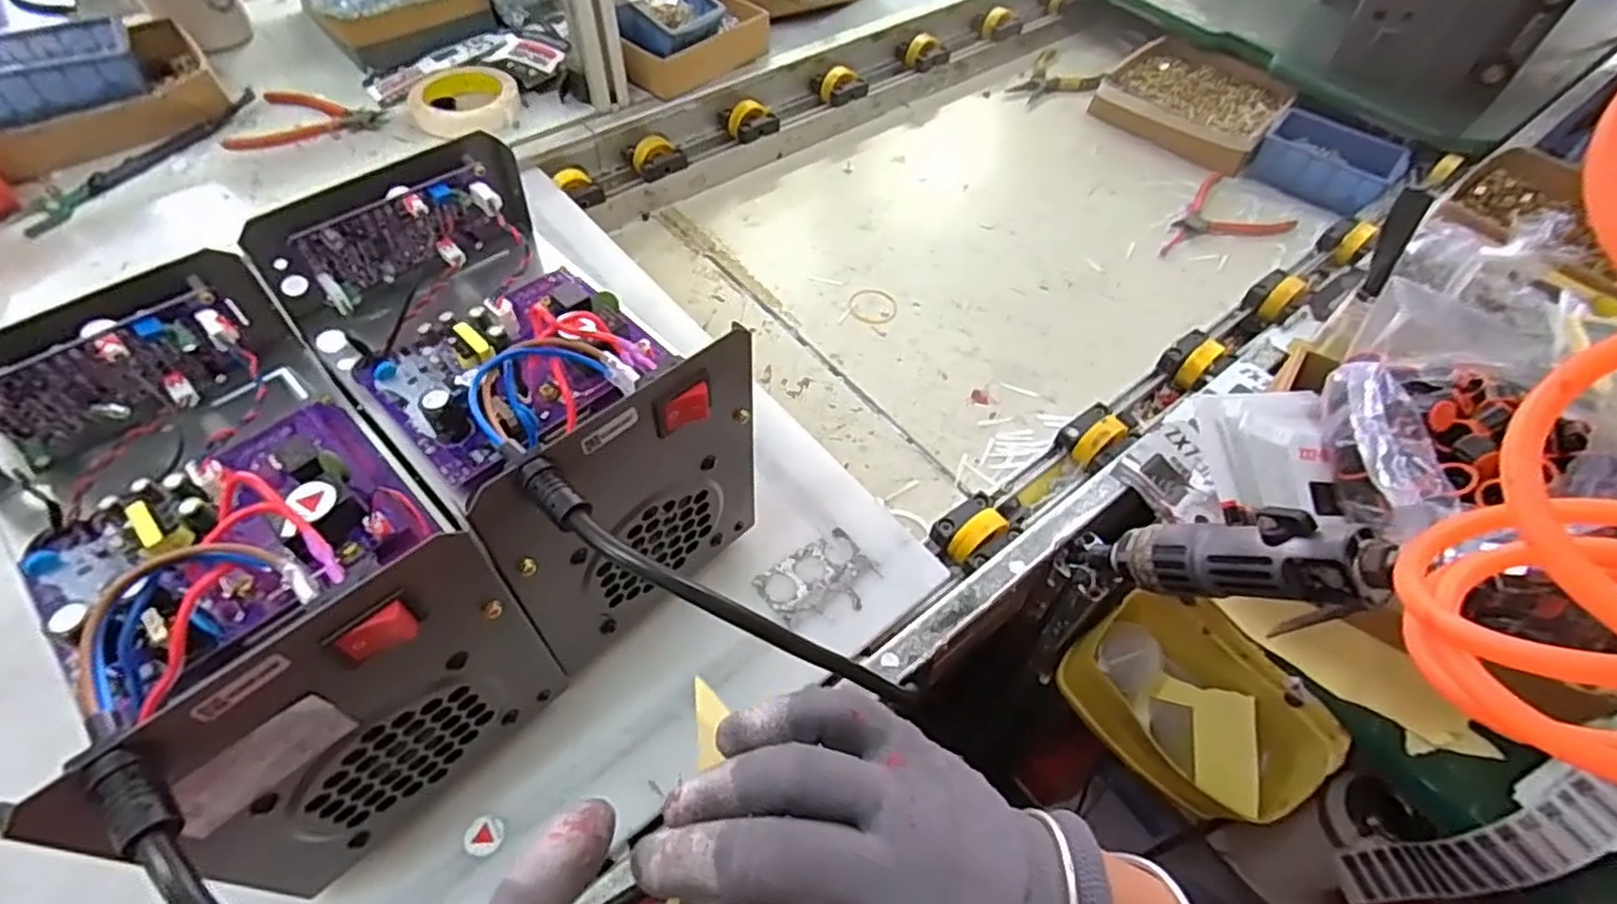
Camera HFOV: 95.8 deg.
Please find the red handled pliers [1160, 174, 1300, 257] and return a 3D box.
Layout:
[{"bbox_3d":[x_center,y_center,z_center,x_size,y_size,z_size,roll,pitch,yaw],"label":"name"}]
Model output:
[{"bbox_3d":[0.474,-0.267,0.850,0.176,0.011,0.111,-31,61,-22],"label":"red handled pliers"}]

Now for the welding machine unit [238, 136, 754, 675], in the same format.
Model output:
[{"bbox_3d":[-0.160,-0.023,0.434,0.153,0.195,0.256,-38,64,-25],"label":"welding machine unit"}]

